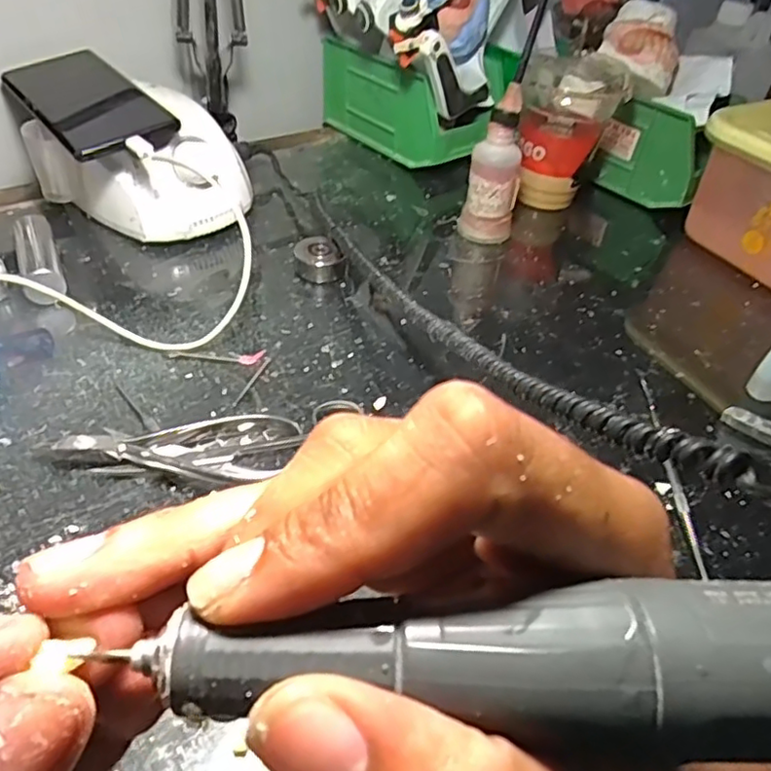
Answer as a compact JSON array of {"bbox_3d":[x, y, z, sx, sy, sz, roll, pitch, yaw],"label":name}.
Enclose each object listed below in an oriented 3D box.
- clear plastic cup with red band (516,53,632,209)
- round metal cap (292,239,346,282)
[{"bbox_3d":[0.160,-0.222,0.556,0.080,0.114,0.080,17,43,12],"label":"clear plastic cup with red band"},{"bbox_3d":[-0.049,-0.093,0.462,0.034,0.021,0.034,3,42,-3],"label":"round metal cap"}]

